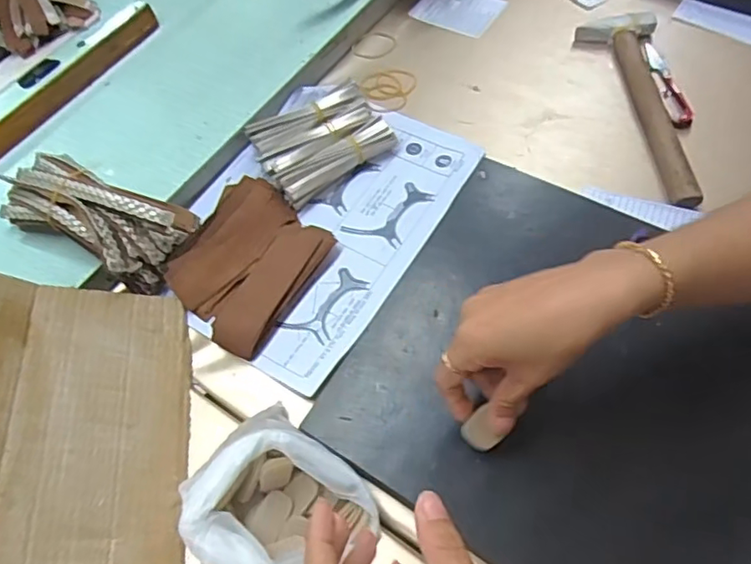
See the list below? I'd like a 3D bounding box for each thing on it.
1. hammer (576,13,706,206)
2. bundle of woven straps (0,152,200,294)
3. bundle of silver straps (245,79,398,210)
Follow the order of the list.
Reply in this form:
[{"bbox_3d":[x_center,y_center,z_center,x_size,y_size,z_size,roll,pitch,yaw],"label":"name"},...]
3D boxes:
[{"bbox_3d":[0.271,-0.173,0.577,0.076,0.024,0.242,-8,59,1],"label":"hammer"},{"bbox_3d":[-0.258,-0.067,0.529,0.177,0.059,0.083,21,64,17],"label":"bundle of woven straps"},{"bbox_3d":[-0.055,-0.143,0.588,0.122,0.024,0.096,-32,64,-15],"label":"bundle of silver straps"}]

